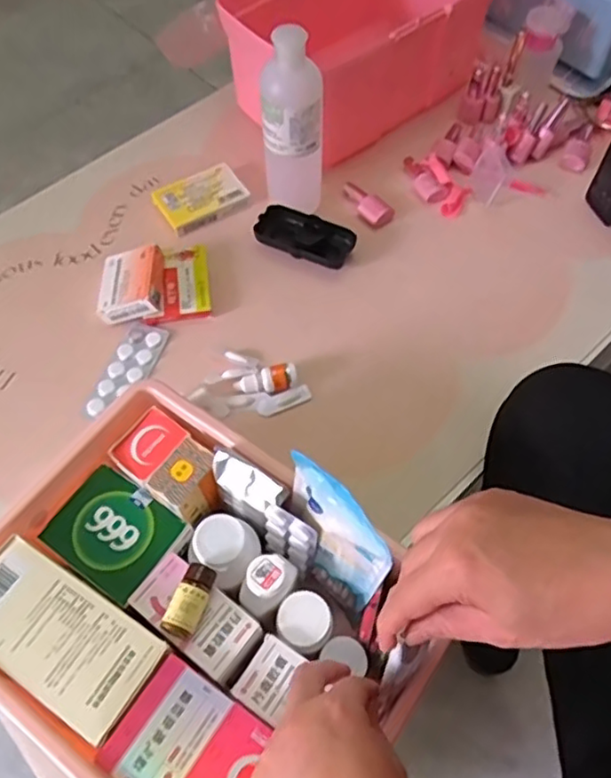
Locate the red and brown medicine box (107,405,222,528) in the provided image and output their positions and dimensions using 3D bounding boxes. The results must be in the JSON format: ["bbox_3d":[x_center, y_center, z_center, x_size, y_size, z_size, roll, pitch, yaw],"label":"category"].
[{"bbox_3d":[-0.107,0.063,0.511,0.083,0.052,0.053,35,66,19],"label":"red and brown medicine box"}]

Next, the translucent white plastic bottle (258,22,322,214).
[{"bbox_3d":[-0.014,-0.271,0.675,0.061,0.207,0.050,-2,60,-1],"label":"translucent white plastic bottle"}]

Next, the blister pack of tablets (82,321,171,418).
[{"bbox_3d":[-0.181,-0.019,0.647,0.043,0.005,0.114,19,62,11],"label":"blister pack of tablets"}]

